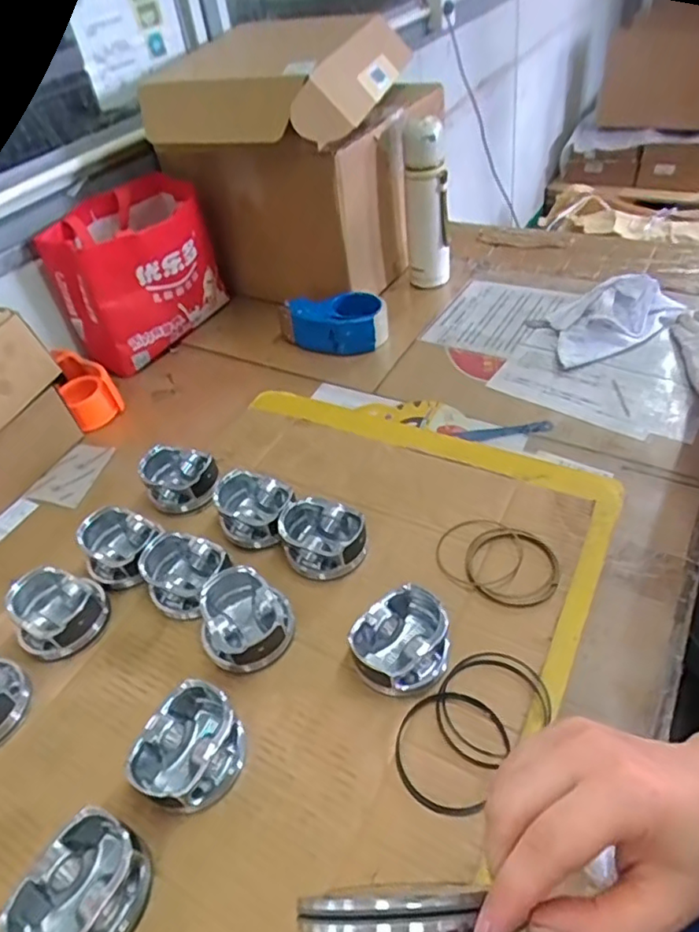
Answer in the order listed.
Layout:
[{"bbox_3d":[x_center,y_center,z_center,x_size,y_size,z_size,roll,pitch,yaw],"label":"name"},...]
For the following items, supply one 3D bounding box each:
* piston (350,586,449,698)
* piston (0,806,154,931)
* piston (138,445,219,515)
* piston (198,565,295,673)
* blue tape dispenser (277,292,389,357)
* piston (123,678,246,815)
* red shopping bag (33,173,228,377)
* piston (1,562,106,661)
[{"bbox_3d":[0.046,0.156,0.516,0.085,0.044,0.077,-19,47,-13],"label":"piston"},{"bbox_3d":[-0.184,0.297,0.409,0.076,0.045,0.089,25,53,27],"label":"piston"},{"bbox_3d":[-0.198,0.013,0.693,0.082,0.055,0.076,-3,45,3],"label":"piston"},{"bbox_3d":[-0.099,0.143,0.550,0.085,0.049,0.082,-3,45,3],"label":"piston"},{"bbox_3d":[-0.020,-0.208,0.876,0.153,0.065,0.075,-6,45,0],"label":"blue tape dispenser"},{"bbox_3d":[-0.125,0.225,0.466,0.072,0.043,0.084,23,52,26],"label":"piston"},{"bbox_3d":[-0.313,-0.291,0.891,0.243,0.196,0.137,-31,50,-23],"label":"red shopping bag"},{"bbox_3d":[-0.287,0.142,0.579,0.090,0.046,0.084,33,57,32],"label":"piston"}]

